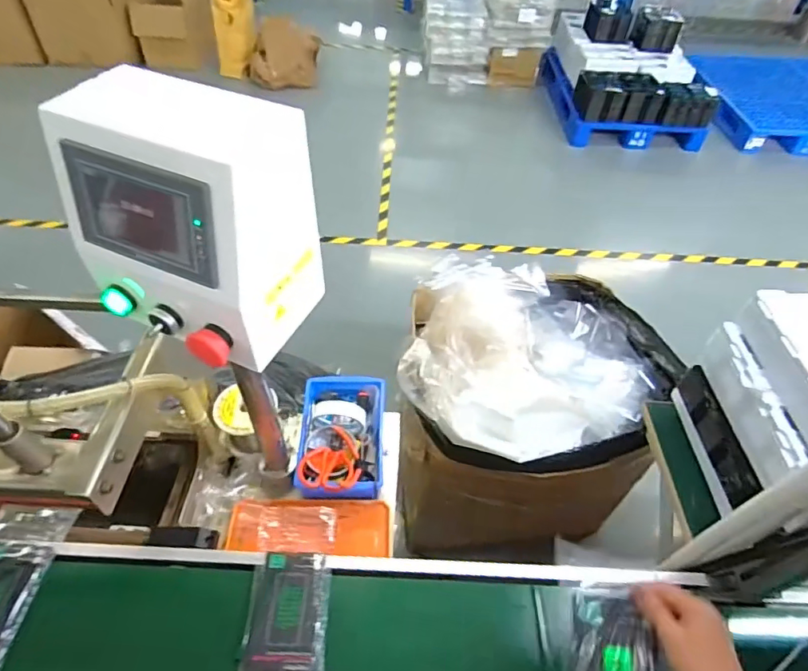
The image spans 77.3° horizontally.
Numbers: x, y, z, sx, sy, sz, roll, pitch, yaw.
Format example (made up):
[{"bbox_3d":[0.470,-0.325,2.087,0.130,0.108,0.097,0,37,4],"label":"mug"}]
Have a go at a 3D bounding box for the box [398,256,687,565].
[{"bbox_3d":[0.297,0.207,1.363,0.582,0.626,0.582,6,49,2],"label":"box"}]

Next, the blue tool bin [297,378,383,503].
[{"bbox_3d":[-0.101,0.164,0.841,0.139,0.067,0.225,1,49,-2],"label":"blue tool bin"}]

